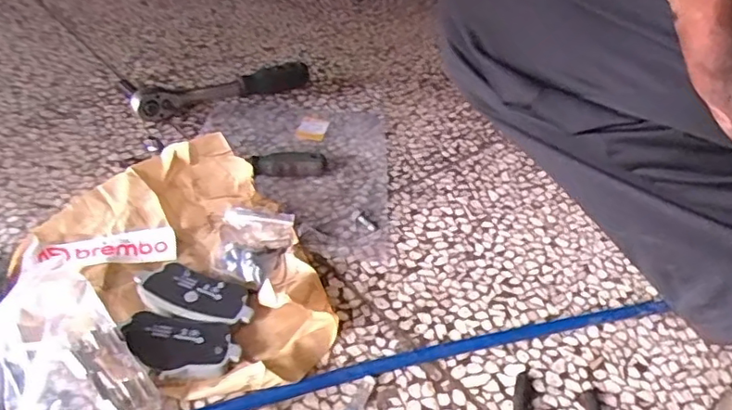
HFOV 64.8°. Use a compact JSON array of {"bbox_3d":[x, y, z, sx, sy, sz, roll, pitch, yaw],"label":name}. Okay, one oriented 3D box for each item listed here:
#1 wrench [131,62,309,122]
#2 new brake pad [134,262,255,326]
[{"bbox_3d":[-0.189,-0.162,0.794,0.258,0.042,0.033,-20,47,-29],"label":"wrench"},{"bbox_3d":[-0.150,0.082,0.509,0.106,0.015,0.055,22,42,18],"label":"new brake pad"}]

